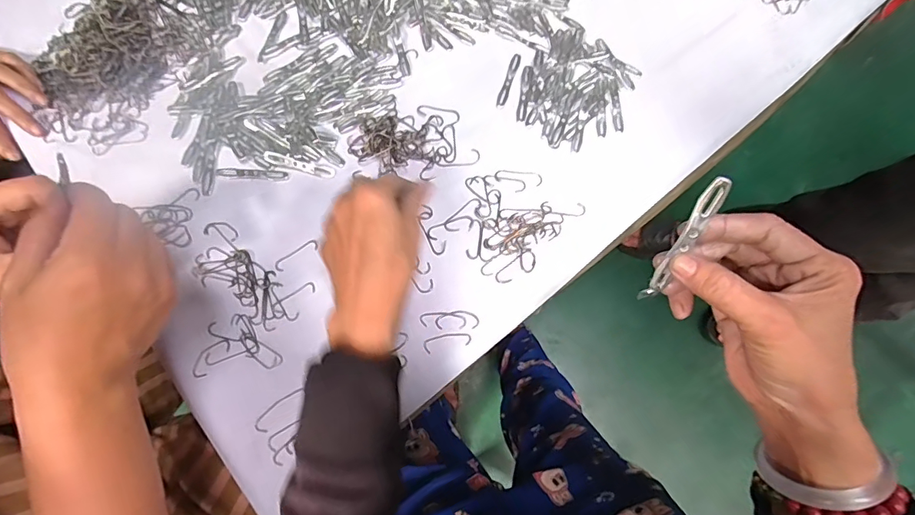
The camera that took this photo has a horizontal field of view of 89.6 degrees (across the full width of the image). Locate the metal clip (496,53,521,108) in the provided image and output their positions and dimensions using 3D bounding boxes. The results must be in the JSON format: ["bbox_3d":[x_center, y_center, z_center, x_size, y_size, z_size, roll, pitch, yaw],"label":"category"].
[{"bbox_3d":[0.055,-0.191,0.493,0.010,0.004,0.069,18,75,3],"label":"metal clip"}]

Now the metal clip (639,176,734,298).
[{"bbox_3d":[0.120,-0.007,0.246,0.010,0.079,0.004,22,33,4],"label":"metal clip"}]

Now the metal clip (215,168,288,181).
[{"bbox_3d":[-0.202,-0.083,0.455,0.069,0.004,0.011,3,73,-1],"label":"metal clip"}]

